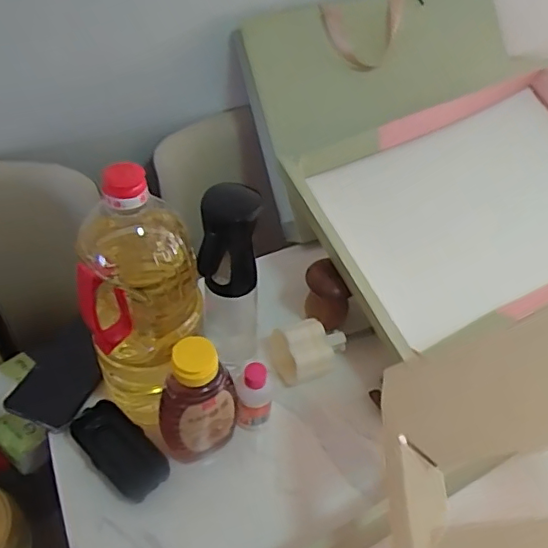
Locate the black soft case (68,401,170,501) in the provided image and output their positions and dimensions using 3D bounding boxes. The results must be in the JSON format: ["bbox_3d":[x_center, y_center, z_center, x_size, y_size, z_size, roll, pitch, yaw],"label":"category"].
[{"bbox_3d":[-0.154,0.176,0.561,0.109,0.019,0.053,38,56,26],"label":"black soft case"}]

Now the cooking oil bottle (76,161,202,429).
[{"bbox_3d":[-0.125,0.027,0.525,0.106,0.275,0.106,-4,49,-8],"label":"cooking oil bottle"}]

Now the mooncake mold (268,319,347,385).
[{"bbox_3d":[0.044,0.085,0.651,0.088,0.051,0.061,-21,53,-21],"label":"mooncake mold"}]

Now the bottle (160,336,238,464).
[{"bbox_3d":[-0.075,0.124,0.543,0.075,0.160,0.051,-22,47,-22],"label":"bottle"}]

